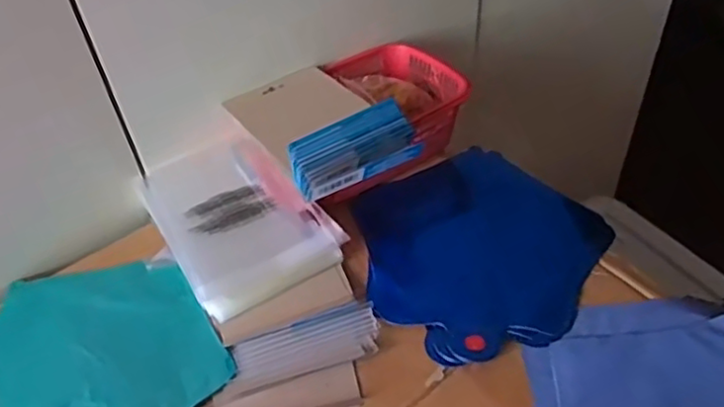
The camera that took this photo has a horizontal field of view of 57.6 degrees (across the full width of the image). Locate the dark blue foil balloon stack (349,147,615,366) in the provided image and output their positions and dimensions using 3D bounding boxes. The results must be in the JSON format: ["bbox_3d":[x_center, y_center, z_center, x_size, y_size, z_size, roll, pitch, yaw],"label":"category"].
[{"bbox_3d":[0.106,0.038,0.618,0.225,0.017,0.224,-30,49,-23],"label":"dark blue foil balloon stack"}]

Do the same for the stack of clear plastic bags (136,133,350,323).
[{"bbox_3d":[-0.124,0.008,0.639,0.135,0.039,0.214,-25,47,-20],"label":"stack of clear plastic bags"}]

